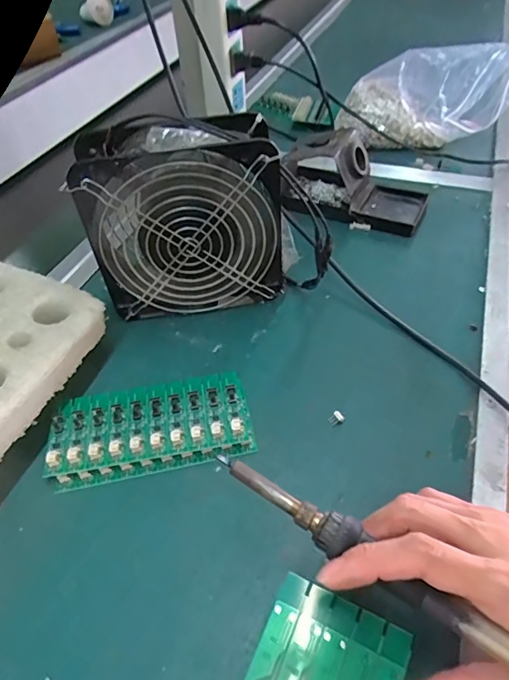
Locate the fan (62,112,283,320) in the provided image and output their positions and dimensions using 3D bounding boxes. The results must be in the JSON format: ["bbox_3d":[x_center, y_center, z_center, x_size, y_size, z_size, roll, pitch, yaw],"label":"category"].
[{"bbox_3d":[-0.053,-0.097,0.380,0.154,0.153,0.062,-7,47,-3],"label":"fan"}]

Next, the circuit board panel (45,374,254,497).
[{"bbox_3d":[-0.073,0.061,0.331,0.139,0.017,0.067,-10,47,-5],"label":"circuit board panel"}]

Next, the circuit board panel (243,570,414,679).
[{"bbox_3d":[0.035,0.163,0.227,0.069,0.011,0.066,19,52,19],"label":"circuit board panel"}]

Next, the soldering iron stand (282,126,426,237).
[{"bbox_3d":[0.105,-0.178,0.498,0.161,0.071,0.082,15,50,17],"label":"soldering iron stand"}]

